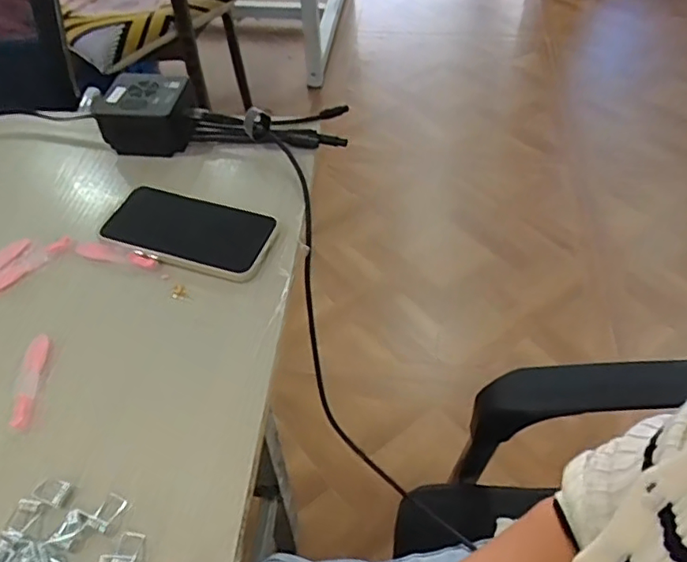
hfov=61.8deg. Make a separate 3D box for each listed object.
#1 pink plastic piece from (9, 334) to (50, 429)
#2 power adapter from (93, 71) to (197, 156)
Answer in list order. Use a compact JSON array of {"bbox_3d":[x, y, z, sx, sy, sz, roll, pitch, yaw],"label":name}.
[{"bbox_3d":[-0.225,0.070,0.411,0.016,0.008,0.075,-5,50,-2],"label":"pink plastic piece"},{"bbox_3d":[-0.194,-0.167,0.575,0.084,0.051,0.067,7,49,7],"label":"power adapter"}]

